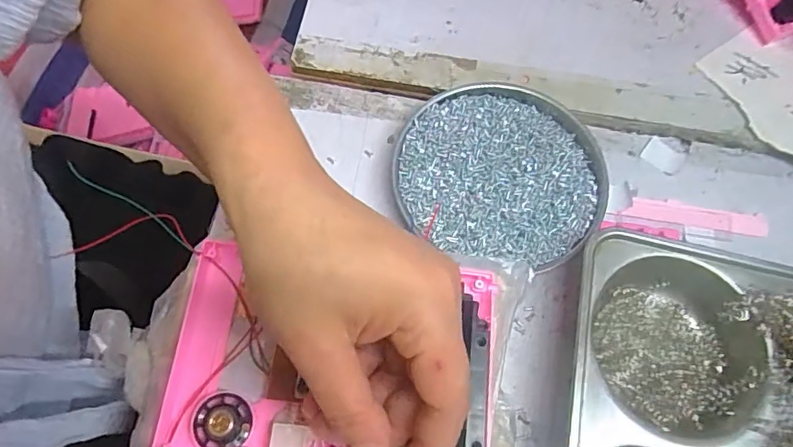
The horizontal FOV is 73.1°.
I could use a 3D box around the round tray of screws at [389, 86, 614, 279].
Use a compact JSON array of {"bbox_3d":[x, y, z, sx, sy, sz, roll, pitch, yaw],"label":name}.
[{"bbox_3d":[0.069,-0.034,0.351,0.130,0.015,0.127,29,70,10],"label":"round tray of screws"}]

